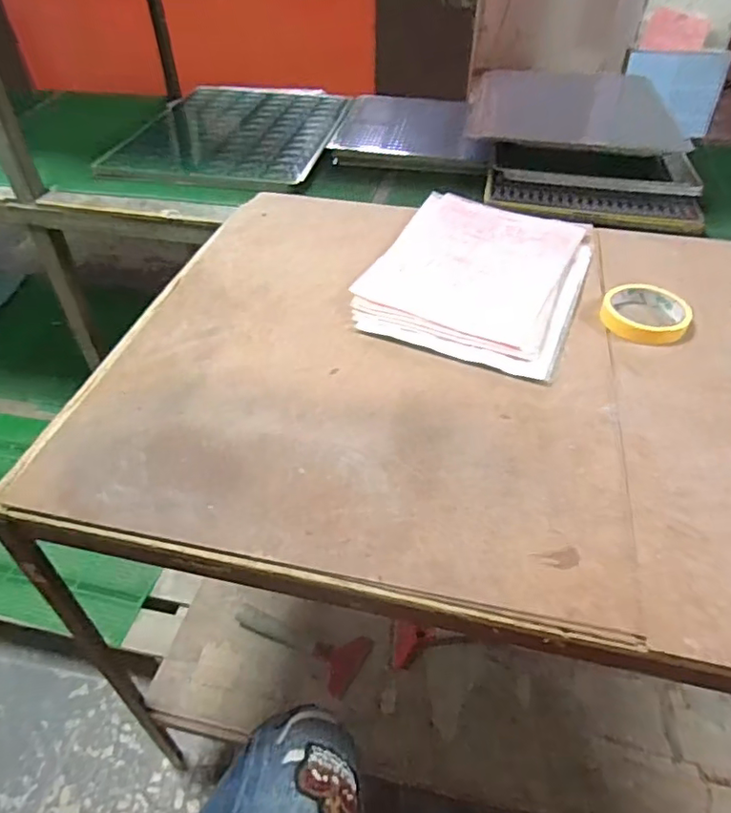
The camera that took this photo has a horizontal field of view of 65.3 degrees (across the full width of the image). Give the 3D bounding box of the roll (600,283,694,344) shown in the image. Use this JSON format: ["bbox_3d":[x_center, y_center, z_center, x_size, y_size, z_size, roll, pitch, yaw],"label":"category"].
[{"bbox_3d":[0.325,-0.111,0.658,0.093,0.022,0.089,0,44,0],"label":"roll"}]

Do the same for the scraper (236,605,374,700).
[{"bbox_3d":[-0.104,0.367,0.908,0.214,0.016,0.093,21,48,20],"label":"scraper"}]

